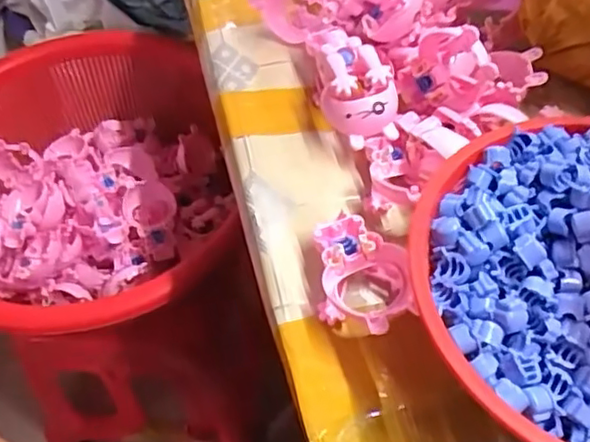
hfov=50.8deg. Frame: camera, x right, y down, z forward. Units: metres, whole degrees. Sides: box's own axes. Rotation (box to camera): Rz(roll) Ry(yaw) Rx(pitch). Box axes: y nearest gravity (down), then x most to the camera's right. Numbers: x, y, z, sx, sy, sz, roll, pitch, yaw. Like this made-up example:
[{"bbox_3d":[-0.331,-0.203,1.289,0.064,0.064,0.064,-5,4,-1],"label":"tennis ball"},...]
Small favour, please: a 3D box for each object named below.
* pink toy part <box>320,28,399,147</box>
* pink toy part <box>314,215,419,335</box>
[{"bbox_3d":[0.049,-0.106,0.497,0.060,0.055,0.100,-1,55,0],"label":"pink toy part"},{"bbox_3d":[0.047,0.038,0.413,0.062,0.030,0.088,-5,55,-3],"label":"pink toy part"}]

